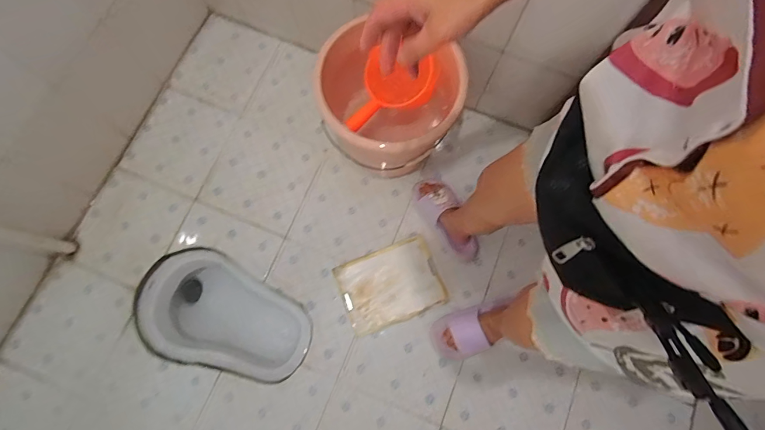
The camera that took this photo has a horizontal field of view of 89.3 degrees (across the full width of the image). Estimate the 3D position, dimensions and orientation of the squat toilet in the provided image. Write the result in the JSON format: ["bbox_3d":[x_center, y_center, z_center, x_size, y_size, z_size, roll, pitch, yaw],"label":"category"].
[{"bbox_3d":[-0.457,0.318,1.199,0.502,0.207,0.315,23,77,5],"label":"squat toilet"}]

